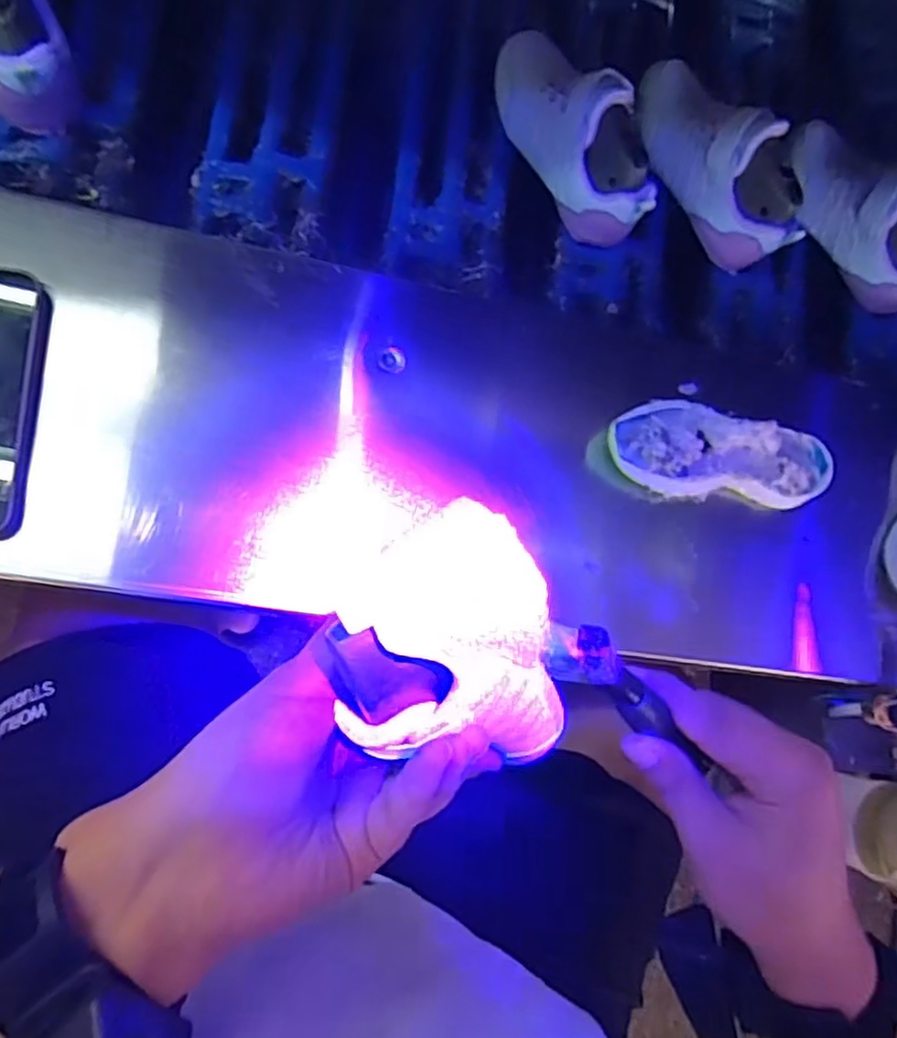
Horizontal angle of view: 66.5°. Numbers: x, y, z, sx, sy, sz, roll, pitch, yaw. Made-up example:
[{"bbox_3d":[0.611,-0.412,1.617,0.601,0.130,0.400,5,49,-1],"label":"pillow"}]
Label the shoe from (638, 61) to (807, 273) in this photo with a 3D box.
[{"bbox_3d":[0.225,-0.303,0.565,0.072,0.064,0.192,-33,88,-8],"label":"shoe"}]

